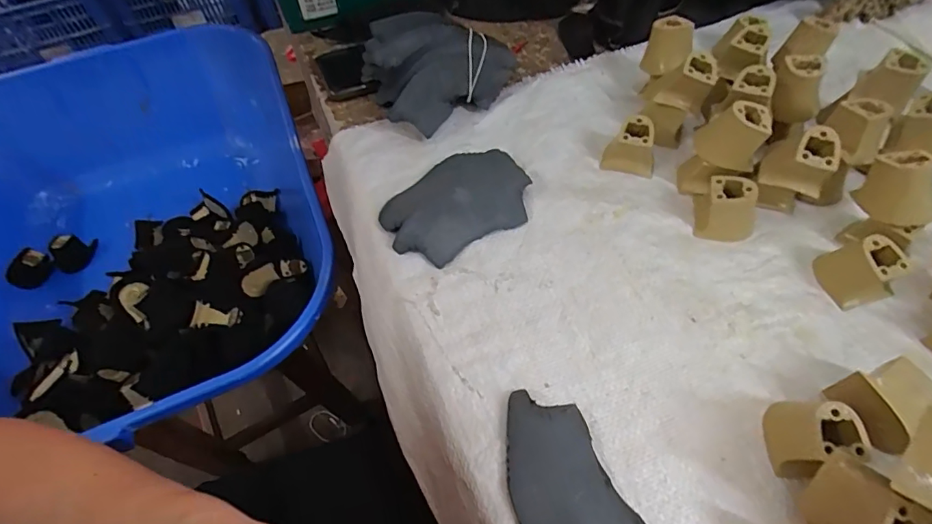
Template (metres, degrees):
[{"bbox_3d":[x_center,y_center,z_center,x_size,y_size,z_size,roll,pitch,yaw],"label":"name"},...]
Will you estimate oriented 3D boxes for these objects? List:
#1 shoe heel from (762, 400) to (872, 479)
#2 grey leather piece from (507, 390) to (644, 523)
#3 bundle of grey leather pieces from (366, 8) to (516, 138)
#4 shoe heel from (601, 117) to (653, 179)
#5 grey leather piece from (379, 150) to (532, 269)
[{"bbox_3d":[0.196,0.098,0.280,0.037,0.037,0.040,-11,55,-5],"label":"shoe heel"},{"bbox_3d":[0.058,0.132,0.275,0.060,0.009,0.124,-19,54,-15],"label":"grey leather piece"},{"bbox_3d":[-0.025,-0.188,0.465,0.132,0.063,0.114,-21,57,-12],"label":"bundle of grey leather pieces"},{"bbox_3d":[0.142,-0.099,0.417,0.043,0.036,0.029,14,57,12],"label":"shoe heel"},{"bbox_3d":[-0.006,-0.049,0.400,0.122,0.015,0.082,-30,59,-17],"label":"grey leather piece"}]

